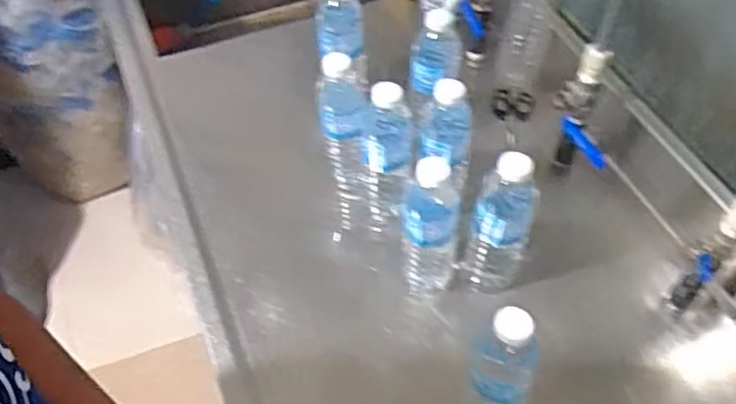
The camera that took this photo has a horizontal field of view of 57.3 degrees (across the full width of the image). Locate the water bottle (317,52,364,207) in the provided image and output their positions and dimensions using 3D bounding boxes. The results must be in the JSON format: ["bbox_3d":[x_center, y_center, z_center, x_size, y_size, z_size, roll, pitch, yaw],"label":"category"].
[{"bbox_3d":[-0.033,-0.081,0.848,0.056,0.209,0.063,-1,52,-2],"label":"water bottle"}]

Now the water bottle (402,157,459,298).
[{"bbox_3d":[0.071,0.031,0.756,0.067,0.206,0.059,13,53,9],"label":"water bottle"}]

